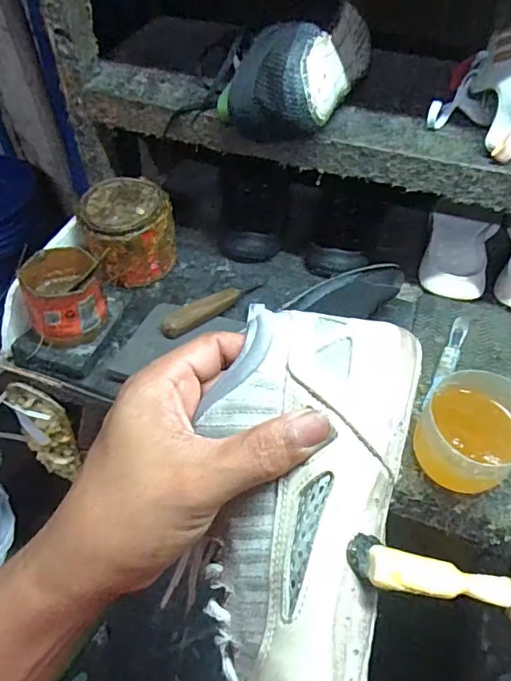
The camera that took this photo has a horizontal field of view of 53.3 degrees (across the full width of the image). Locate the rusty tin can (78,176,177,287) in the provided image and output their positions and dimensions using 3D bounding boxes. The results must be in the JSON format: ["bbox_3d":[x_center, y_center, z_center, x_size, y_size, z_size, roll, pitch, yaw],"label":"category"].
[{"bbox_3d":[-0.156,-0.136,0.629,0.101,0.089,0.100,1,53,-1],"label":"rusty tin can"}]

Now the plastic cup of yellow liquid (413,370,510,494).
[{"bbox_3d":[0.192,0.087,0.458,0.085,0.079,0.092,1,53,-1],"label":"plastic cup of yellow liquid"}]

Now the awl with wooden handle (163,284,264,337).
[{"bbox_3d":[-0.049,-0.040,0.587,0.129,0.019,0.021,-29,59,-21],"label":"awl with wooden handle"}]

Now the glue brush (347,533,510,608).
[{"bbox_3d":[0.073,0.094,0.205,0.074,0.013,0.020,20,51,-16],"label":"glue brush"}]

